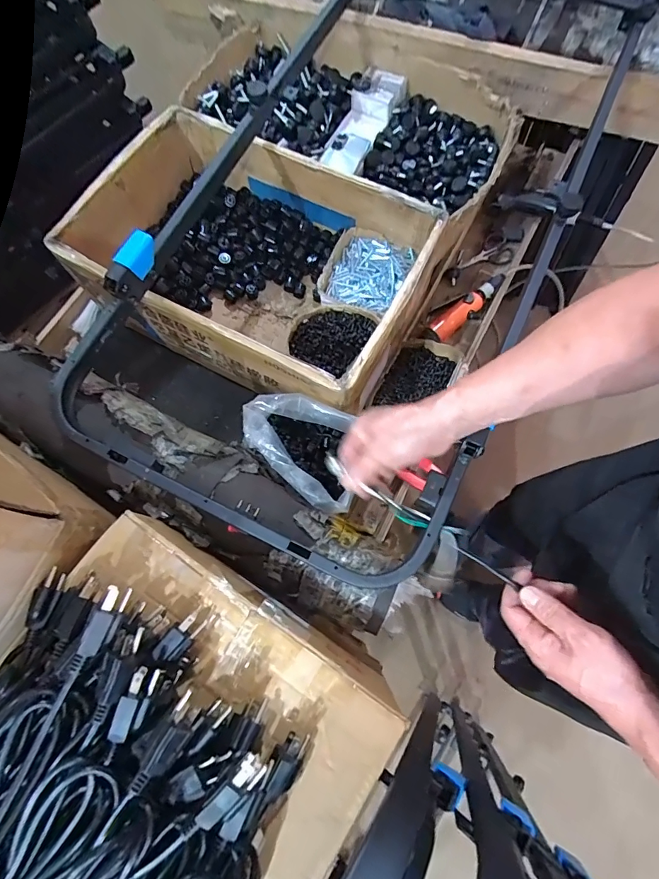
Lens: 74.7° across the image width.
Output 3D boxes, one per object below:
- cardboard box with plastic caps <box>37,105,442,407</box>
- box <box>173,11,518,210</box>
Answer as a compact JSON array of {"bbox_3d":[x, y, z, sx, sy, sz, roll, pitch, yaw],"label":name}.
[{"bbox_3d":[-0.123,-0.288,0.732,0.528,0.187,0.354,29,76,10],"label":"cardboard box with plastic caps"},{"bbox_3d":[0.025,-0.638,0.833,0.648,0.118,0.288,24,75,9],"label":"box"}]

